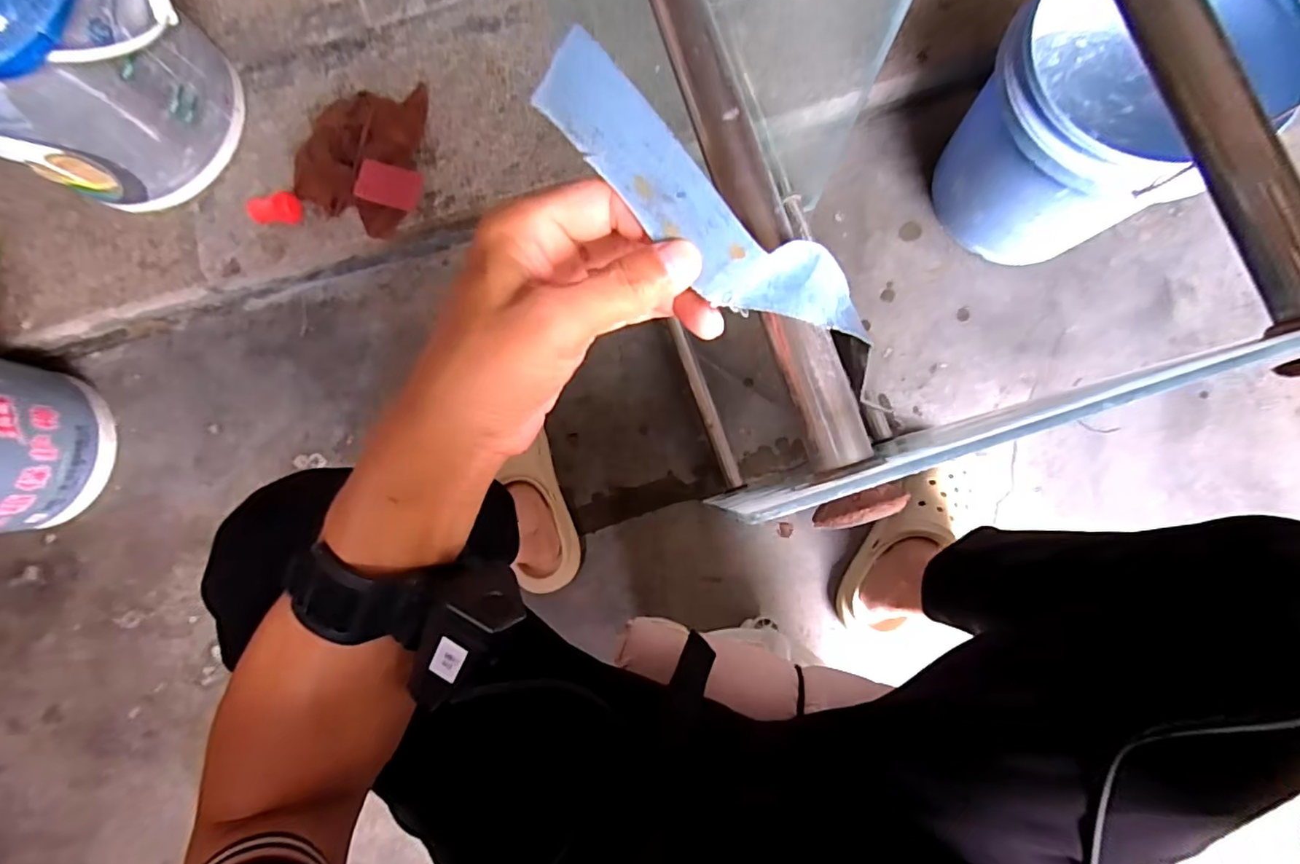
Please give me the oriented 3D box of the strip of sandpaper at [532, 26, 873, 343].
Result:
[{"bbox_3d":[0.030,-0.076,0.214,0.160,0.034,0.040,30,88,-28],"label":"strip of sandpaper"}]

